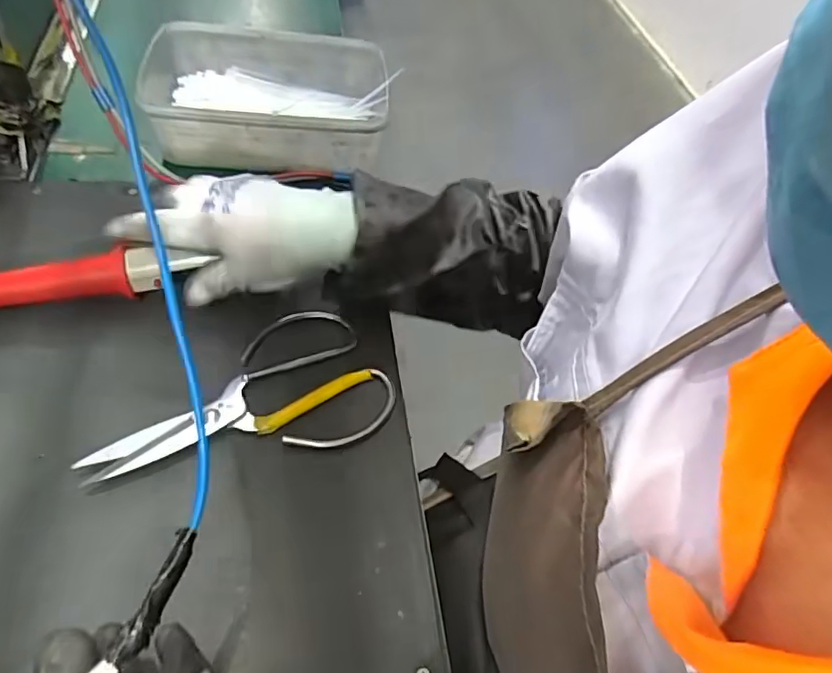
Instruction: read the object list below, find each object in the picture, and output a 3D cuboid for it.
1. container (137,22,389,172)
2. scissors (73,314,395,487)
[{"bbox_3d":[-0.139,-0.236,0.544,0.227,0.060,0.160,0,54,-9],"label":"container"},{"bbox_3d":[-0.119,0.034,0.392,0.197,0.023,0.113,-9,56,-15],"label":"scissors"}]

